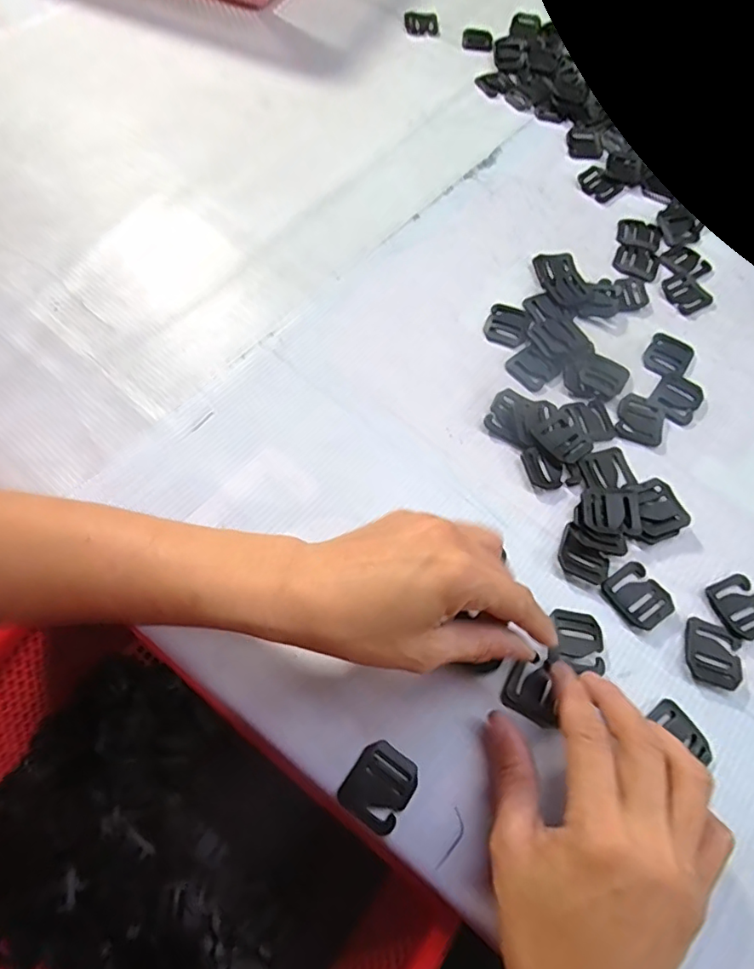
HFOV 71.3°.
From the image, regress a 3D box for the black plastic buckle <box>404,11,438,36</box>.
[{"bbox_3d":[0.048,-0.495,0.566,0.034,0.010,0.026,-4,65,-5],"label":"black plastic buckle"}]

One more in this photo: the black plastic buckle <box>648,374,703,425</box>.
[{"bbox_3d":[0.212,-0.062,0.370,0.031,0.004,0.039,39,69,14],"label":"black plastic buckle"}]

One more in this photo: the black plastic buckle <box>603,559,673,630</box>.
[{"bbox_3d":[0.153,0.065,0.306,0.029,0.004,0.035,-32,71,-16],"label":"black plastic buckle"}]

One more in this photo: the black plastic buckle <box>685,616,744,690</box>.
[{"bbox_3d":[0.188,0.095,0.295,0.031,0.004,0.034,18,65,6],"label":"black plastic buckle"}]

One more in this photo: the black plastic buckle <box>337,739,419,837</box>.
[{"bbox_3d":[0.001,0.148,0.258,0.030,0.004,0.035,32,67,12],"label":"black plastic buckle"}]

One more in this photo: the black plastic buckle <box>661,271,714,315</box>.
[{"bbox_3d":[0.243,-0.151,0.414,0.034,0.004,0.037,-27,69,-15],"label":"black plastic buckle"}]

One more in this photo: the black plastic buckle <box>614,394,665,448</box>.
[{"bbox_3d":[0.181,-0.045,0.359,0.031,0.004,0.035,19,65,6],"label":"black plastic buckle"}]

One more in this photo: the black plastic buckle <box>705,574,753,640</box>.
[{"bbox_3d":[0.212,0.072,0.306,0.031,0.004,0.035,-16,67,-10],"label":"black plastic buckle"}]

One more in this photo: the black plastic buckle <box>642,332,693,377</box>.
[{"bbox_3d":[0.214,-0.095,0.386,0.030,0.004,0.040,33,68,12],"label":"black plastic buckle"}]

